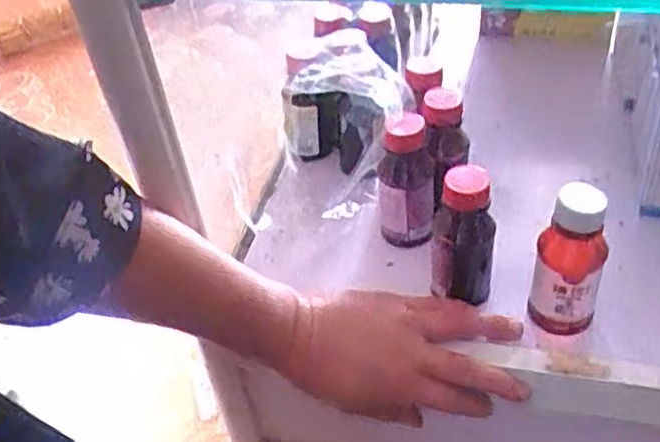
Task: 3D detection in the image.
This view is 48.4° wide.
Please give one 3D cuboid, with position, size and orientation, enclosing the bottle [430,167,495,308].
[{"bbox_3d":[0.088,0.012,0.483,0.031,0.094,0.033,29,54,34],"label":"bottle"}]

